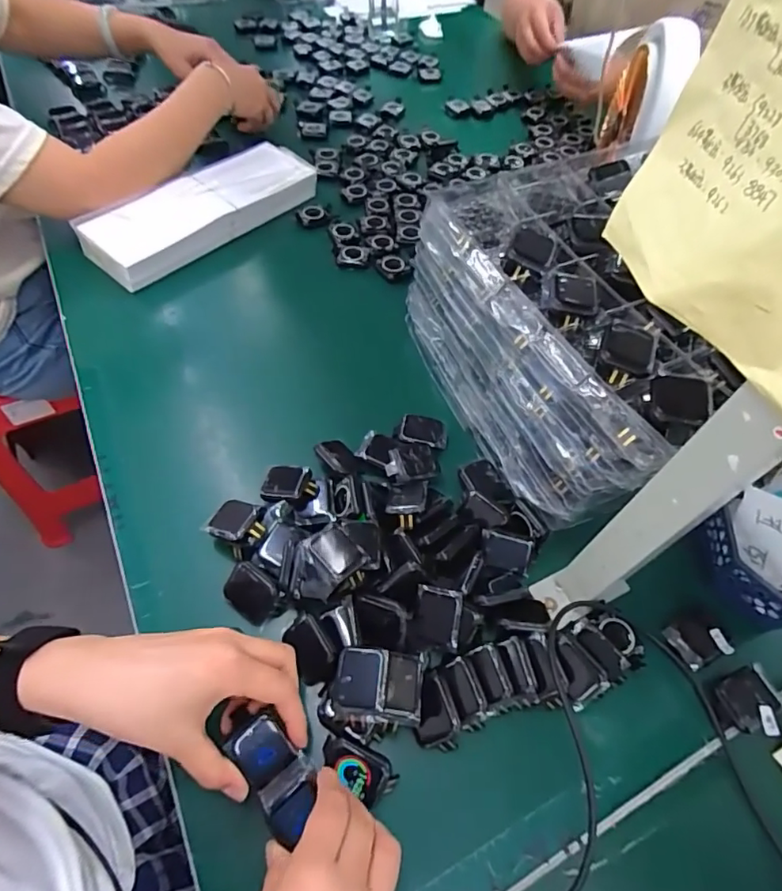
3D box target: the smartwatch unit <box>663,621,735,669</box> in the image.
[{"bbox_3d":[0.243,0.155,0.412,0.039,0.020,0.034,-18,59,-14],"label":"smartwatch unit"}]

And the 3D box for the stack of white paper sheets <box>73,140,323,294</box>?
[{"bbox_3d":[-0.245,-0.315,0.680,0.124,0.034,0.308,40,63,22],"label":"stack of white paper sheets"}]

